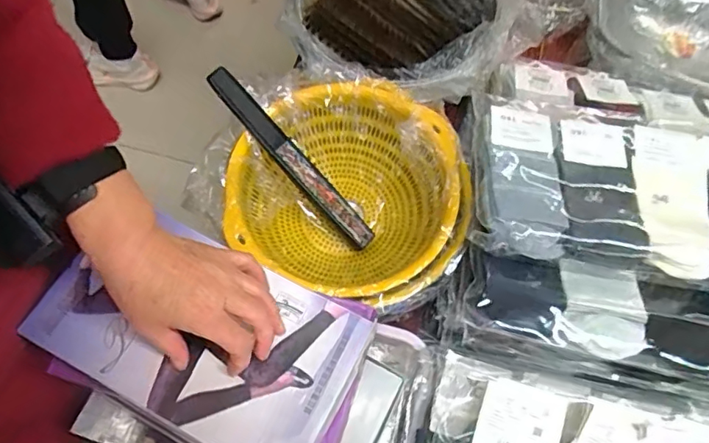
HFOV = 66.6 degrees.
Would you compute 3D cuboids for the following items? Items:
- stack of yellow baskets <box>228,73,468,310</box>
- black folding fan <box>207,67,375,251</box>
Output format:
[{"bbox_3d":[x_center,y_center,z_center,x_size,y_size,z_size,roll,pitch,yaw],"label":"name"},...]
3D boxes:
[{"bbox_3d":[0.002,-0.033,0.638,0.268,0.111,0.237,26,68,10],"label":"stack of yellow baskets"},{"bbox_3d":[-0.070,-0.069,0.625,0.027,0.015,0.258,-46,105,-18],"label":"black folding fan"}]

